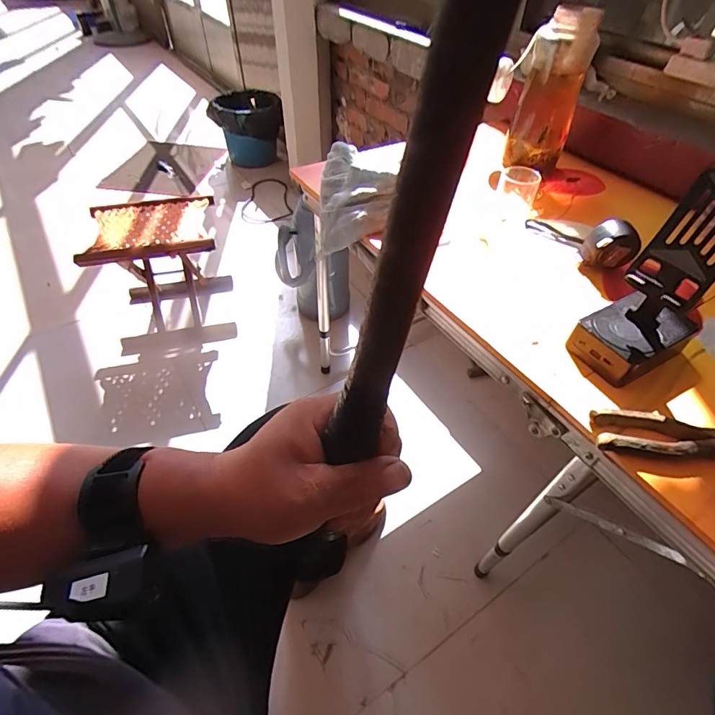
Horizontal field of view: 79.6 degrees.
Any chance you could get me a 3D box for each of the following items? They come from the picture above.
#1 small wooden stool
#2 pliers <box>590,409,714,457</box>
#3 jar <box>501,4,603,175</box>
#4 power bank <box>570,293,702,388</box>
[{"bbox_3d":[-0.550,-0.235,1.246,0.325,0.330,0.307,-8,50,-10],"label":"small wooden stool"},{"bbox_3d":[0.308,0.076,0.409,0.161,0.019,0.044,7,49,3],"label":"pliers"},{"bbox_3d":[0.329,-0.450,0.738,0.093,0.224,0.083,4,49,0],"label":"jar"},{"bbox_3d":[0.305,-0.023,0.478,0.118,0.050,0.080,-22,53,-21],"label":"power bank"}]

